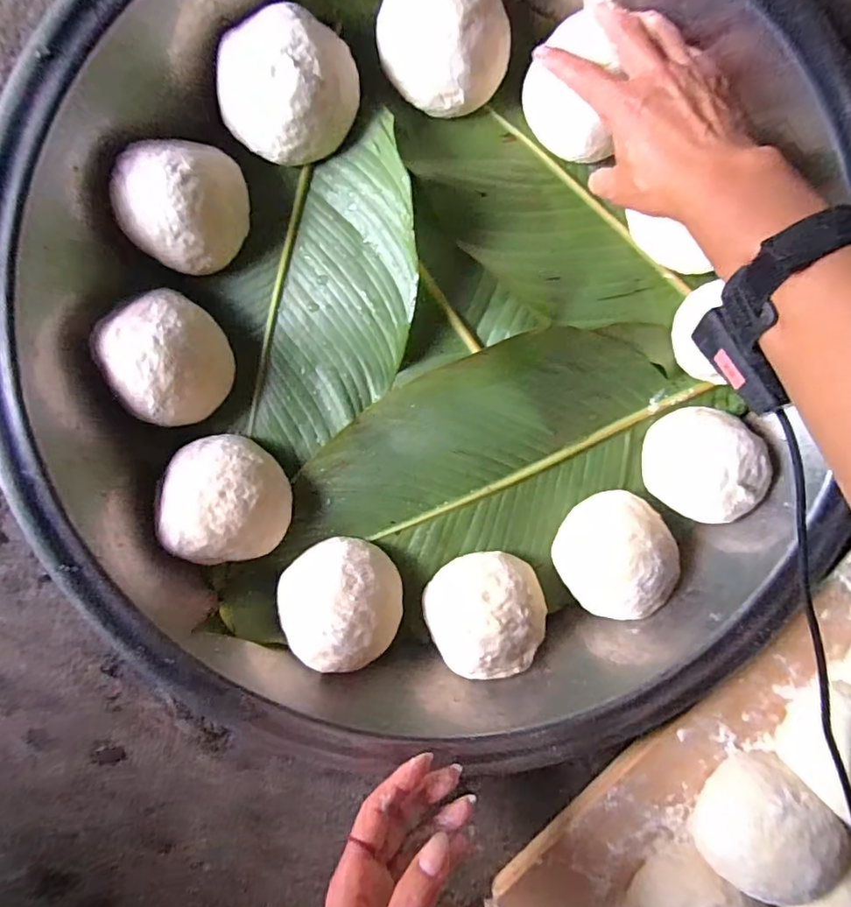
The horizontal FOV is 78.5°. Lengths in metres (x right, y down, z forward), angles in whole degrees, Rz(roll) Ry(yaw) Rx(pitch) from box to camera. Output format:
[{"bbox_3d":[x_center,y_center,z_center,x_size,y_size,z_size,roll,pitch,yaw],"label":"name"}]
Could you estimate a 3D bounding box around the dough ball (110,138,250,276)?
[{"bbox_3d":[-0.178,-0.184,0.384,0.079,0.050,0.086,0,95,-2],"label":"dough ball"}]

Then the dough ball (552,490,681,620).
[{"bbox_3d":[0.155,0.083,0.422,0.088,0.053,0.097,-25,96,-2],"label":"dough ball"}]

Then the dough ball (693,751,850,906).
[{"bbox_3d":[0.236,0.263,0.360,0.085,0.057,0.079,0,95,-2],"label":"dough ball"}]

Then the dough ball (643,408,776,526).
[{"bbox_3d":[0.222,0.011,0.412,0.077,0.054,0.089,-31,97,-1],"label":"dough ball"}]

